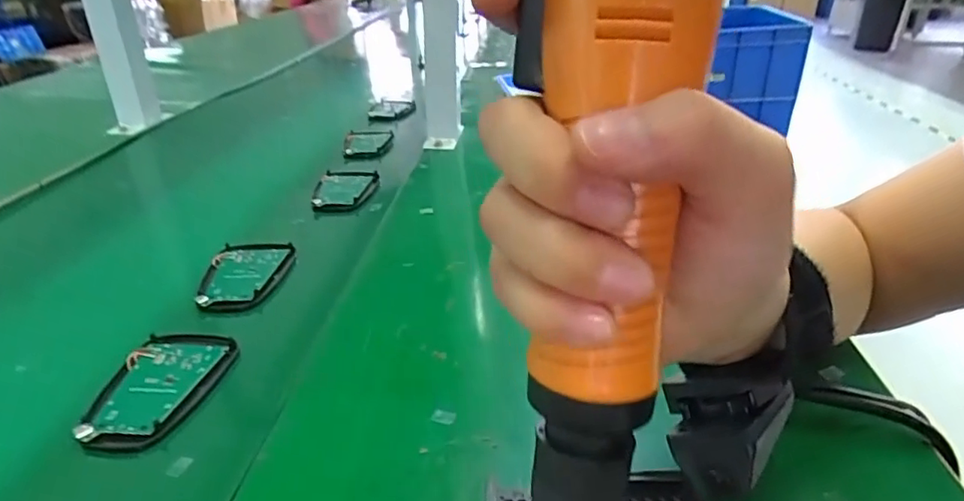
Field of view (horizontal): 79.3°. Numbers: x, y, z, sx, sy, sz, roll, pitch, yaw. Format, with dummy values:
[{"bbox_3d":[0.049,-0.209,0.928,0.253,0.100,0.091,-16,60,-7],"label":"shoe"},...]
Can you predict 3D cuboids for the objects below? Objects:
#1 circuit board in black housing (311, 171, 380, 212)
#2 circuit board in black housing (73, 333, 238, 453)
[{"bbox_3d":[-0.148,-0.067,0.623,0.061,0.011,0.099,-1,27,1],"label":"circuit board in black housing"},{"bbox_3d":[-0.196,0.082,0.354,0.065,0.010,0.094,1,27,3],"label":"circuit board in black housing"}]

